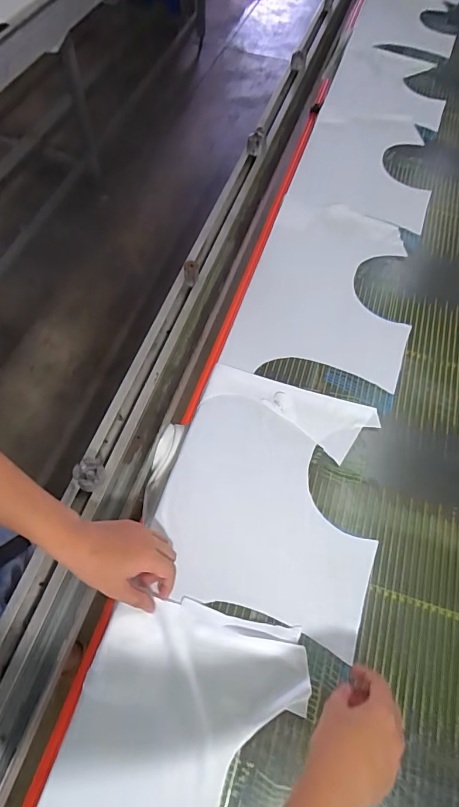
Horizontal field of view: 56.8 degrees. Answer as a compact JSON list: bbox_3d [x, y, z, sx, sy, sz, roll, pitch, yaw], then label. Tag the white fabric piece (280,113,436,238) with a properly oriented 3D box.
[{"bbox_3d":[0.329,-0.572,1.012,0.305,0.015,0.409,19,63,7],"label":"white fabric piece"}]

